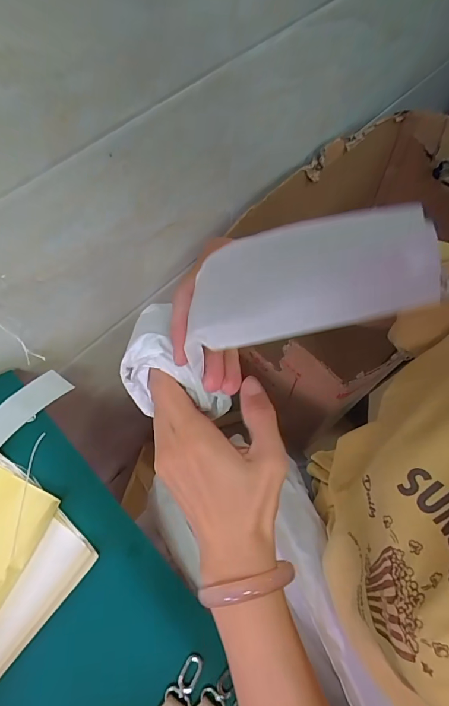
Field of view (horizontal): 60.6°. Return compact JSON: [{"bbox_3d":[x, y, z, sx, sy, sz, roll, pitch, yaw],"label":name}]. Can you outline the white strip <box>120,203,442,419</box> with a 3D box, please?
[{"bbox_3d":[0.008,-0.017,0.210,0.194,0.056,0.060,-23,57,34],"label":"white strip"}]

